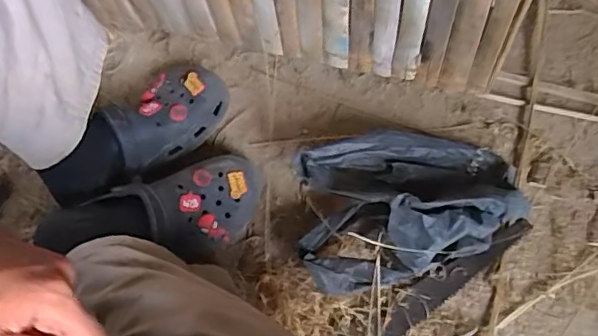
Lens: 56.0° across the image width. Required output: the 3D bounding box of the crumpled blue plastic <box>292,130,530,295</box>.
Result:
[{"bbox_3d":[0.123,0.038,0.634,0.257,0.088,0.164,-14,67,-2],"label":"crumpled blue plastic"}]

